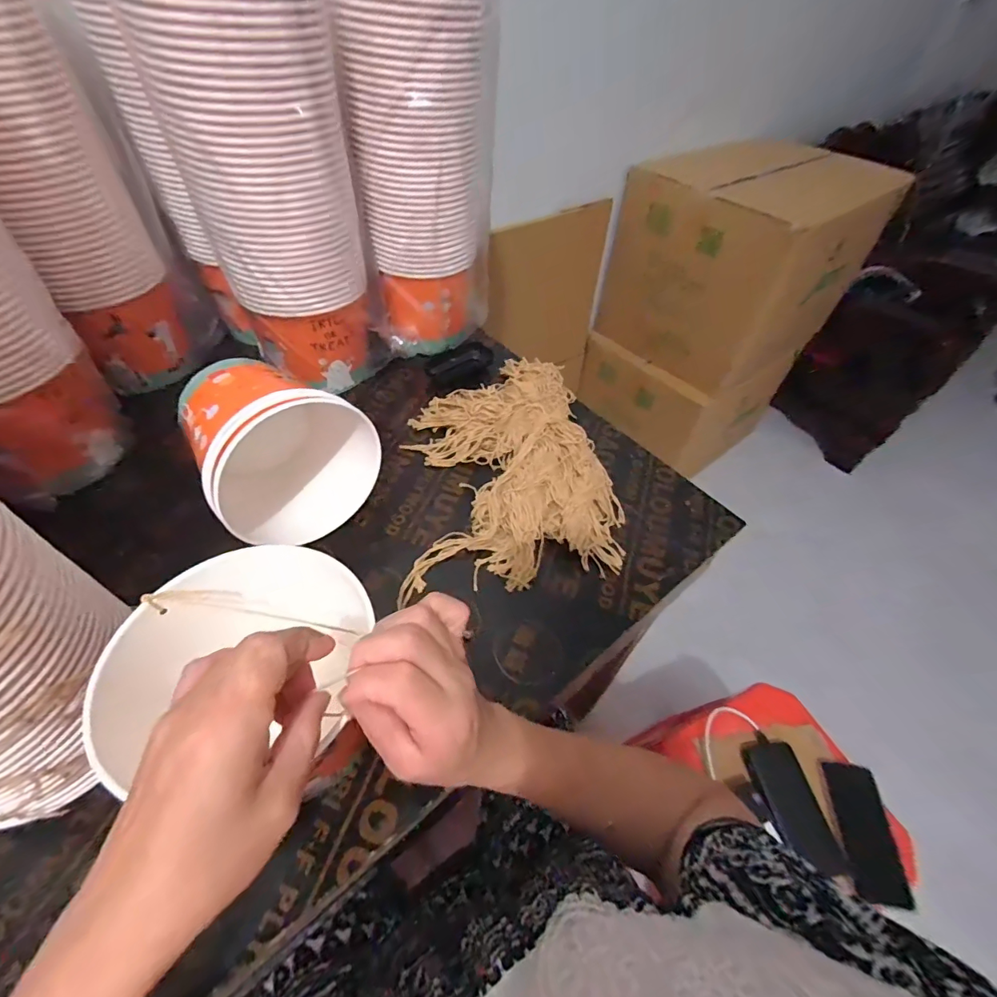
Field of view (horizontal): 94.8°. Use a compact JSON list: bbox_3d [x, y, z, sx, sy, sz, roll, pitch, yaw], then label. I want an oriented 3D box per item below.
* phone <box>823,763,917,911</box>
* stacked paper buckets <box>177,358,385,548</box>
[{"bbox_3d":[0.509,0.459,0.636,0.079,0.014,0.158,6,50,1],"label":"phone"},{"bbox_3d":[-0.237,-0.054,0.500,0.160,0.175,0.155,-33,59,-27],"label":"stacked paper buckets"}]

